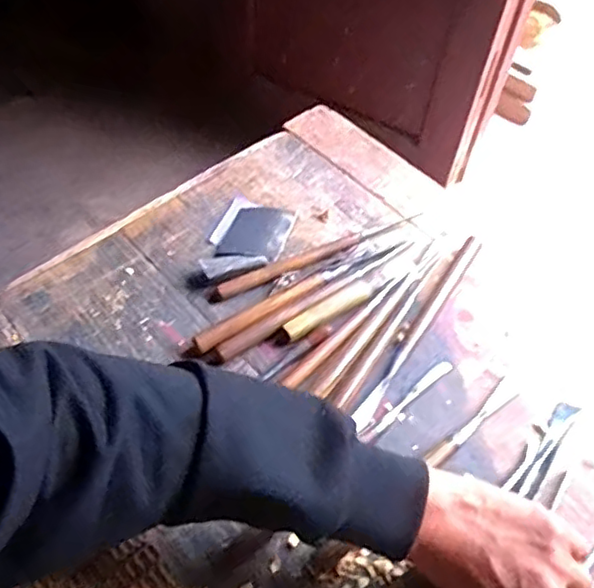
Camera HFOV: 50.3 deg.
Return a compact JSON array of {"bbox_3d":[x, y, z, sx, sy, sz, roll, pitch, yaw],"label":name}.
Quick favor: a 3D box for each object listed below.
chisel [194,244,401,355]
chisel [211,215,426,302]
[{"bbox_3d":[0.004,-0.003,0.634,0.238,0.016,0.022,-29,61,-22],"label":"chisel"},{"bbox_3d":[0.026,-0.044,0.668,0.251,0.011,0.018,-24,59,-19],"label":"chisel"}]

